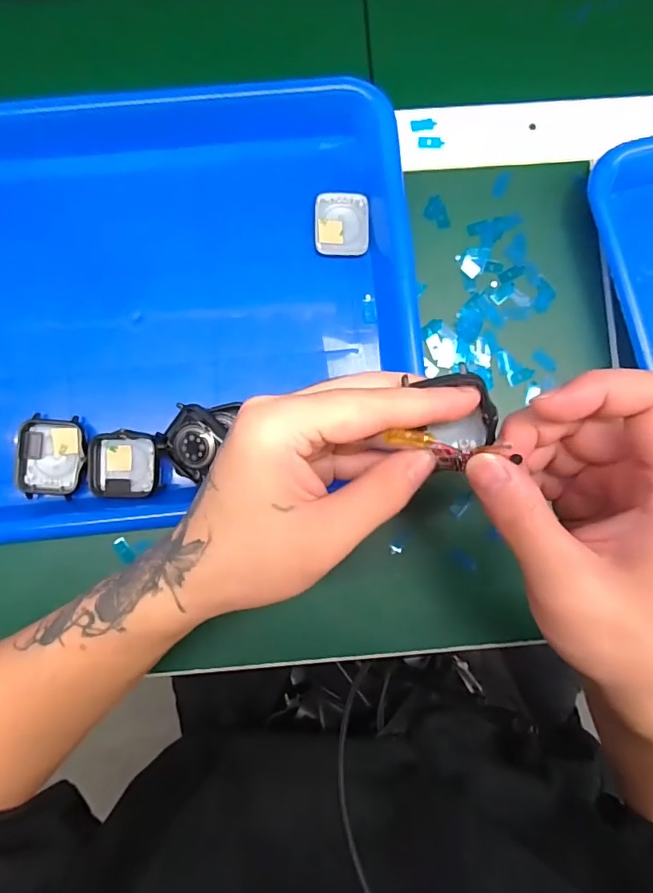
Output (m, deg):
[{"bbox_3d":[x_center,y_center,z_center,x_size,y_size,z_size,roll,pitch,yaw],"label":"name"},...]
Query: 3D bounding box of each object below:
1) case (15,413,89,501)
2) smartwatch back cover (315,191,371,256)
[{"bbox_3d":[-0.160,0.006,0.286,0.039,0.009,0.046,2,86,0],"label":"case"},{"bbox_3d":[0.010,-0.138,0.302,0.033,0.006,0.038,0,86,0],"label":"smartwatch back cover"}]

